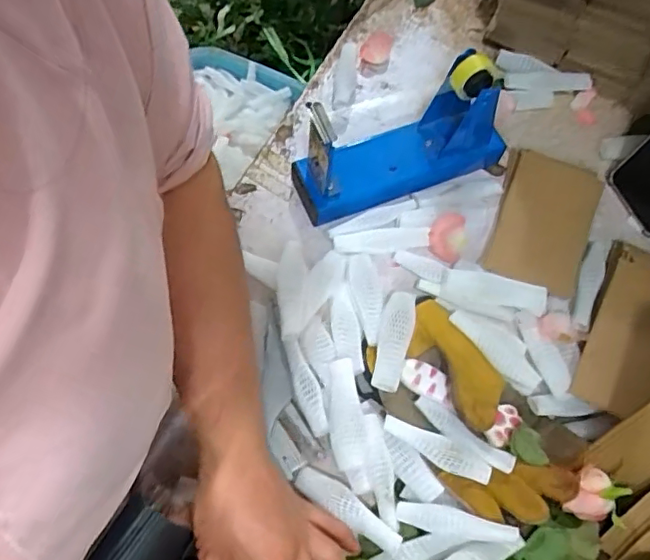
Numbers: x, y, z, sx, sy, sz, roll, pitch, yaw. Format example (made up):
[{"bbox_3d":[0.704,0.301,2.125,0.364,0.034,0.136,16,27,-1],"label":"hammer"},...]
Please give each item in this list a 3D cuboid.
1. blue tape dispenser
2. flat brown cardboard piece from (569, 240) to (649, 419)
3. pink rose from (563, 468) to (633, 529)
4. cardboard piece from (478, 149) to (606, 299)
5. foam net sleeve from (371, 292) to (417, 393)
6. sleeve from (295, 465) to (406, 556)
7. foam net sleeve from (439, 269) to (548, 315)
[{"bbox_3d":[0.079,-0.134,0.529,0.212,0.127,0.066,-19,70,-10],"label":"blue tape dispenser"},{"bbox_3d":[0.279,0.043,0.491,0.089,0.022,0.158,18,70,23],"label":"flat brown cardboard piece"},{"bbox_3d":[0.211,0.167,0.443,0.046,0.026,0.037,16,68,4],"label":"pink rose"},{"bbox_3d":[0.217,-0.061,0.570,0.091,0.018,0.143,22,66,9],"label":"cardboard piece"},{"bbox_3d":[0.060,0.054,0.494,0.027,0.019,0.089,13,68,2],"label":"foam net sleeve"},{"bbox_3d":[0.019,0.175,0.439,0.089,0.007,0.023,30,69,9],"label":"sleeve"},{"bbox_3d":[0.153,0.011,0.517,0.091,0.018,0.027,9,68,1],"label":"foam net sleeve"}]

